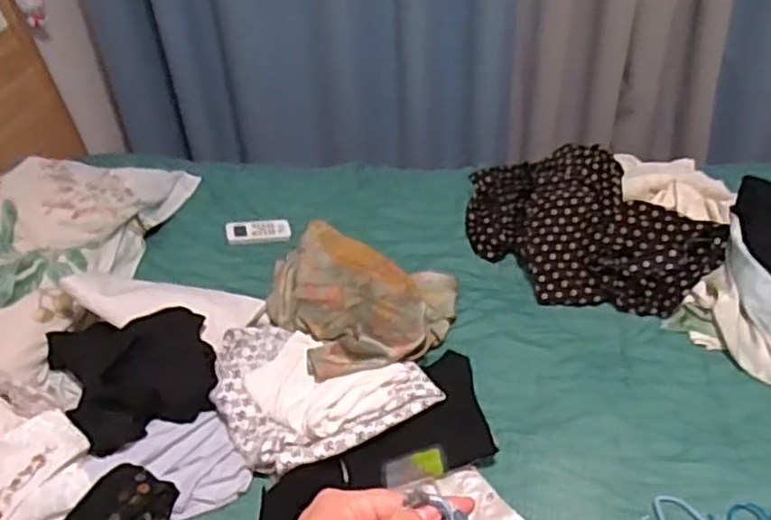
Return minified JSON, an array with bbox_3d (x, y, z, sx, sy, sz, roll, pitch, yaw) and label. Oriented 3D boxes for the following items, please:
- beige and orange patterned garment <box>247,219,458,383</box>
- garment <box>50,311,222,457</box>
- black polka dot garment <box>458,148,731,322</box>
[{"bbox_3d":[-0.074,0.061,1.193,0.359,0.094,0.323,19,45,26],"label":"beige and orange patterned garment"},{"bbox_3d":[-0.417,0.152,1.111,0.235,0.111,0.308,-31,46,-29],"label":"garment"},{"bbox_3d":[0.346,-0.079,1.322,0.324,0.106,0.511,-17,41,-15],"label":"black polka dot garment"}]

